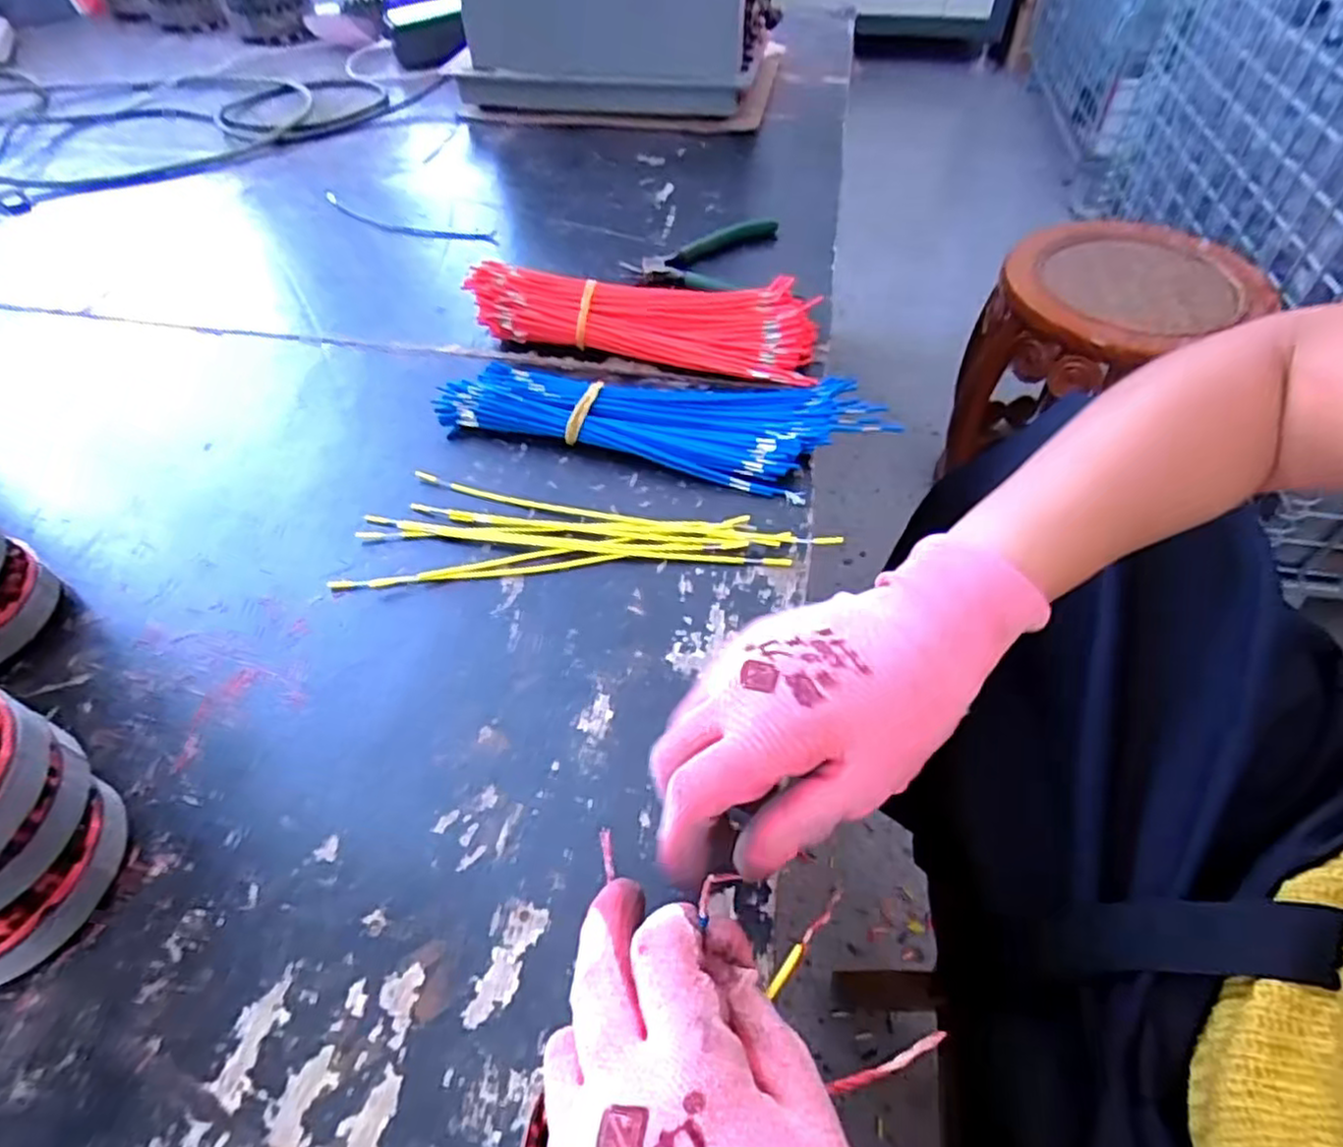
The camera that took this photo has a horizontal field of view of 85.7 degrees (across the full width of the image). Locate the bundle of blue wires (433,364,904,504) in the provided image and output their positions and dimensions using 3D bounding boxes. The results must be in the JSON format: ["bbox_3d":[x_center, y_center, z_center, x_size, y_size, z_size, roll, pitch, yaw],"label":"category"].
[{"bbox_3d":[-0.010,-0.094,0.468,0.283,0.026,0.095,2,51,2],"label":"bundle of blue wires"}]

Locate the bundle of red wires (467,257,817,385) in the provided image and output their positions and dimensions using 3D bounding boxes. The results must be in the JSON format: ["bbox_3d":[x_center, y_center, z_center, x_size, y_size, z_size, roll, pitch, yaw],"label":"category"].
[{"bbox_3d":[-0.019,-0.188,0.533,0.253,0.045,0.076,11,52,9],"label":"bundle of red wires"}]

